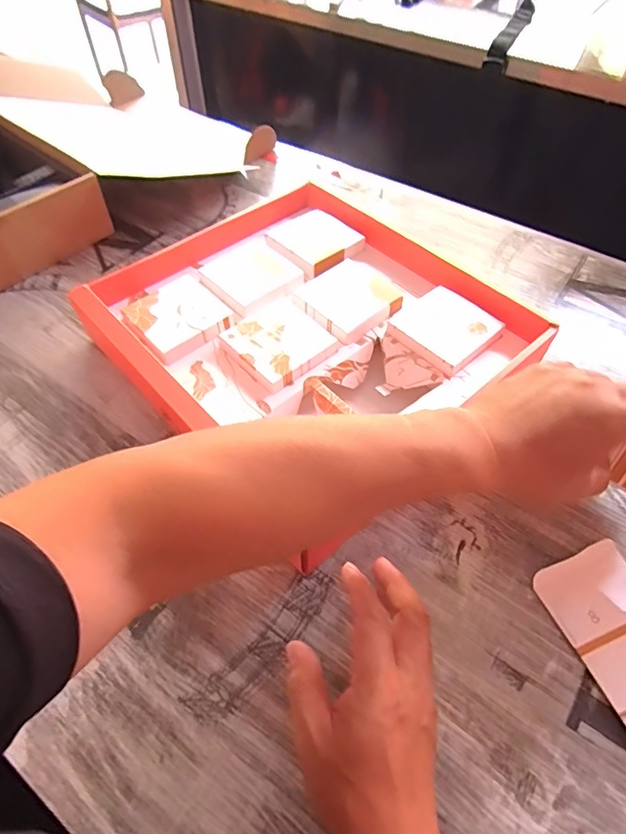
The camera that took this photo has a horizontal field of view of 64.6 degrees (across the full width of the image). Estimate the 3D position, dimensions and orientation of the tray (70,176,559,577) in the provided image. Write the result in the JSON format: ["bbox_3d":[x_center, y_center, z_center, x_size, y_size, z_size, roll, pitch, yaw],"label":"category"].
[{"bbox_3d":[-0.002,-0.095,0.533,0.353,0.068,0.366,-36,60,-24],"label":"tray"}]

